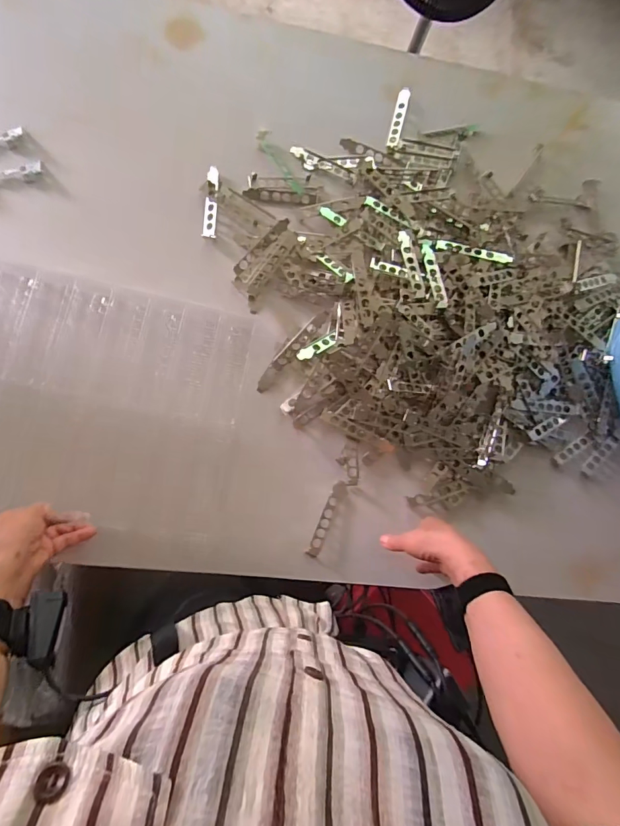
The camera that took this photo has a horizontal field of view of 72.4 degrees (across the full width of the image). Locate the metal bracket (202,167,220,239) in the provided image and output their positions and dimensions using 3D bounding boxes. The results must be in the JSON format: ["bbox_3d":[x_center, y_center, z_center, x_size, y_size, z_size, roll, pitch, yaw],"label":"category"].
[{"bbox_3d":[-0.155,-0.332,0.665,0.019,0.010,0.113,6,84,-7],"label":"metal bracket"}]

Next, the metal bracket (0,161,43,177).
[{"bbox_3d":[-0.453,-0.353,0.627,0.110,0.014,0.020,-14,87,-7],"label":"metal bracket"}]

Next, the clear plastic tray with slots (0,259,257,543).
[{"bbox_3d":[-0.312,-0.018,0.591,0.421,0.035,0.336,12,84,-5],"label":"clear plastic tray with slots"}]

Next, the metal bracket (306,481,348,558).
[{"bbox_3d":[0.026,0.160,0.645,0.021,0.004,0.120,27,79,-3],"label":"metal bracket"}]

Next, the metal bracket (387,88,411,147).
[{"bbox_3d":[0.151,-0.501,0.719,0.019,0.011,0.112,15,83,-6],"label":"metal bracket"}]

